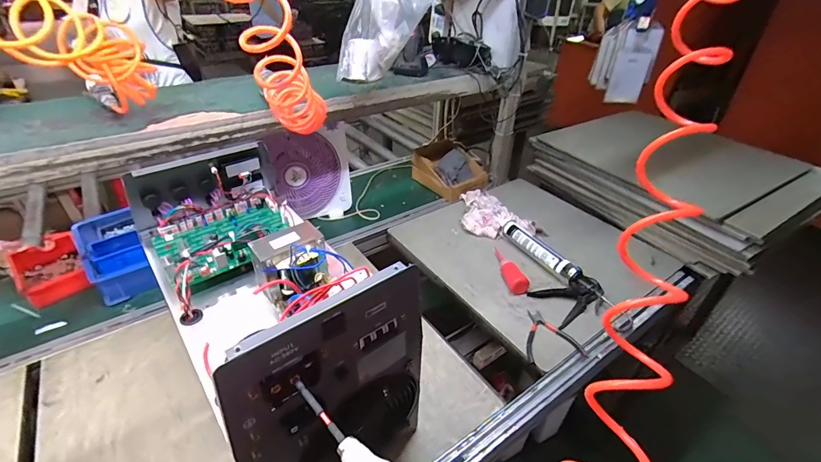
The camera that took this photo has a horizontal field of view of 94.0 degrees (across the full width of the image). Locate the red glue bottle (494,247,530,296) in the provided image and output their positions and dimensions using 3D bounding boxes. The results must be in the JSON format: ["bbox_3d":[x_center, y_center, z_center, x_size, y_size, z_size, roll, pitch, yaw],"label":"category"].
[{"bbox_3d":[0.254,0.093,1.000,0.047,0.042,0.171,-6,35,-10],"label":"red glue bottle"}]

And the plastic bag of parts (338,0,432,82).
[{"bbox_3d":[-0.061,-0.447,0.796,0.195,0.234,0.058,-15,39,-21],"label":"plastic bag of parts"}]

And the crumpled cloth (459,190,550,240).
[{"bbox_3d":[0.281,-0.060,1.197,0.245,0.063,0.213,1,35,0],"label":"crumpled cloth"}]

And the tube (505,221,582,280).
[{"bbox_3d":[0.348,0.055,1.044,0.049,0.048,0.251,-17,39,-24],"label":"tube"}]

